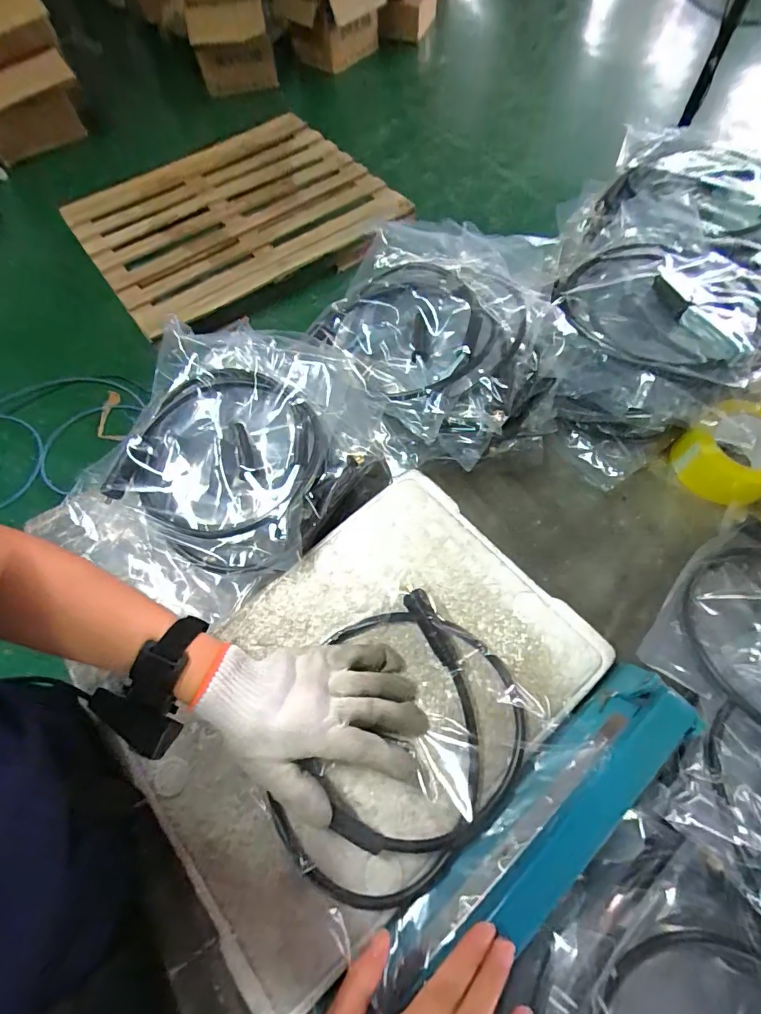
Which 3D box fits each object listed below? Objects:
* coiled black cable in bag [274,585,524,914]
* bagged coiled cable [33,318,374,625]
[{"bbox_3d":[0.027,0.205,0.391,0.187,0.029,0.243,15,67,8],"label":"coiled black cable in bag"},{"bbox_3d":[-0.181,-0.055,0.525,0.284,0.104,0.341,24,69,12],"label":"bagged coiled cable"}]

